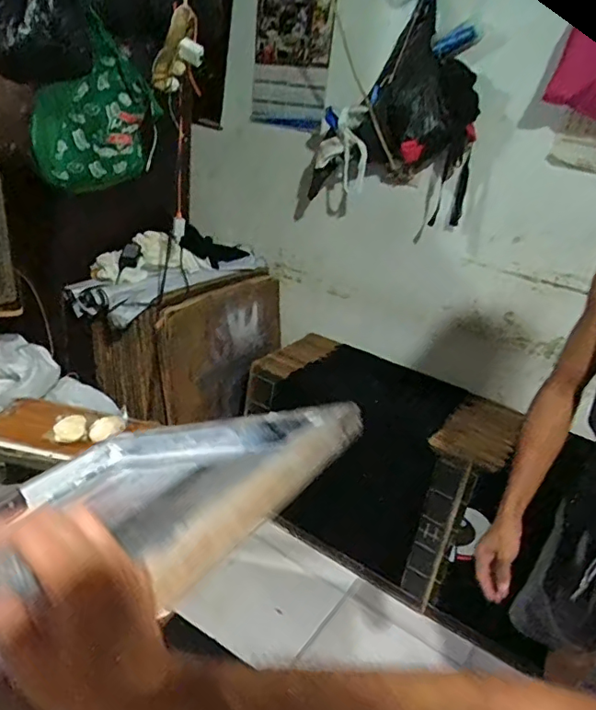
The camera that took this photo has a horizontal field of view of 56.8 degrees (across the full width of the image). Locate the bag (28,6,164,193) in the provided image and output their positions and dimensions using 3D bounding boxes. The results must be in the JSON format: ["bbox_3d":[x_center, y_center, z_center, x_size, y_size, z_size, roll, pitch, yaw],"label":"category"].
[{"bbox_3d":[-0.519,-0.610,1.421,0.315,0.348,0.162,-4,27,-22],"label":"bag"}]

